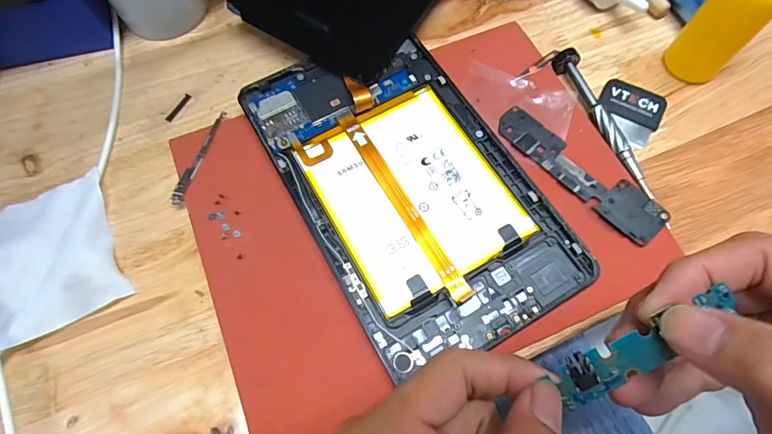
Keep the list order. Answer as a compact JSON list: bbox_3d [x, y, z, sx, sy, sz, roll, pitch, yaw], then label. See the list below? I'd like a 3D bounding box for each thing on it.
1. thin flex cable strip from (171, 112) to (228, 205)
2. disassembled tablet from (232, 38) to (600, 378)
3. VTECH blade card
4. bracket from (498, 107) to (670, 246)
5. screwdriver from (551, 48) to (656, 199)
[{"bbox_3d":[-0.113,-0.038,0.260,0.008,0.006,0.066,16,68,8],"label":"thin flex cable strip"},{"bbox_3d":[0.011,-0.023,0.246,0.120,0.011,0.200,-28,69,-11],"label":"disassembled tablet"},{"bbox_3d":[0.158,-0.068,0.275,0.039,0.006,0.038,28,70,12],"label":"VTECH blade card"},{"bbox_3d":[0.113,-0.028,0.251,0.029,0.008,0.108,-41,72,-15],"label":"bracket"},{"bbox_3d":[0.137,-0.054,0.263,0.014,0.009,0.122,-18,68,-7],"label":"screwdriver"}]

